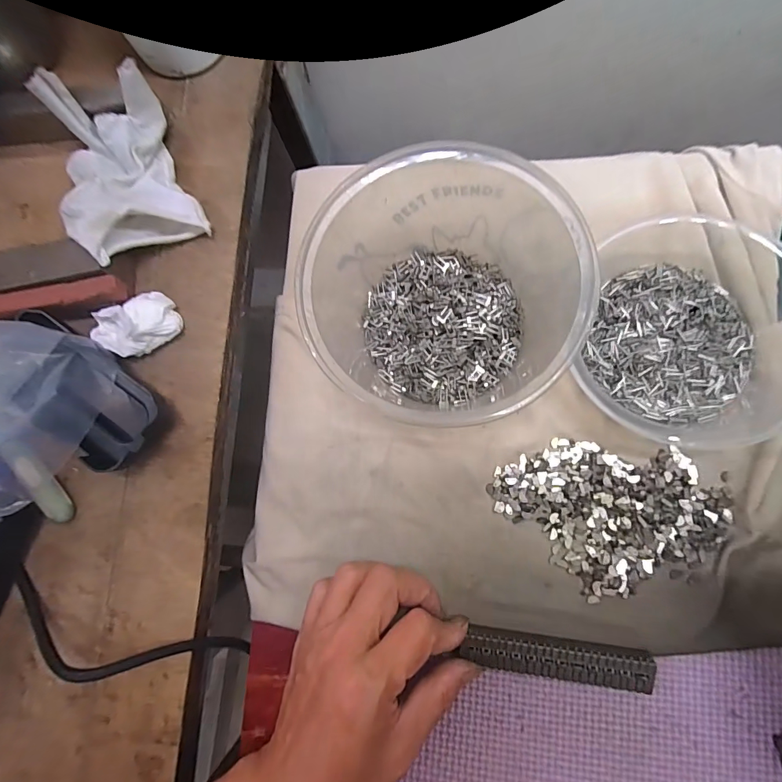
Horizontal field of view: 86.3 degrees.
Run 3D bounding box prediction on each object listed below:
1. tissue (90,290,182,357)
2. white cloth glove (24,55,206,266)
[{"bbox_3d":[-0.148,-0.039,0.246,0.034,0.024,0.043,42,88,11],"label":"tissue"},{"bbox_3d":[-0.165,-0.133,0.254,0.077,0.039,0.120,-23,81,1],"label":"white cloth glove"}]

